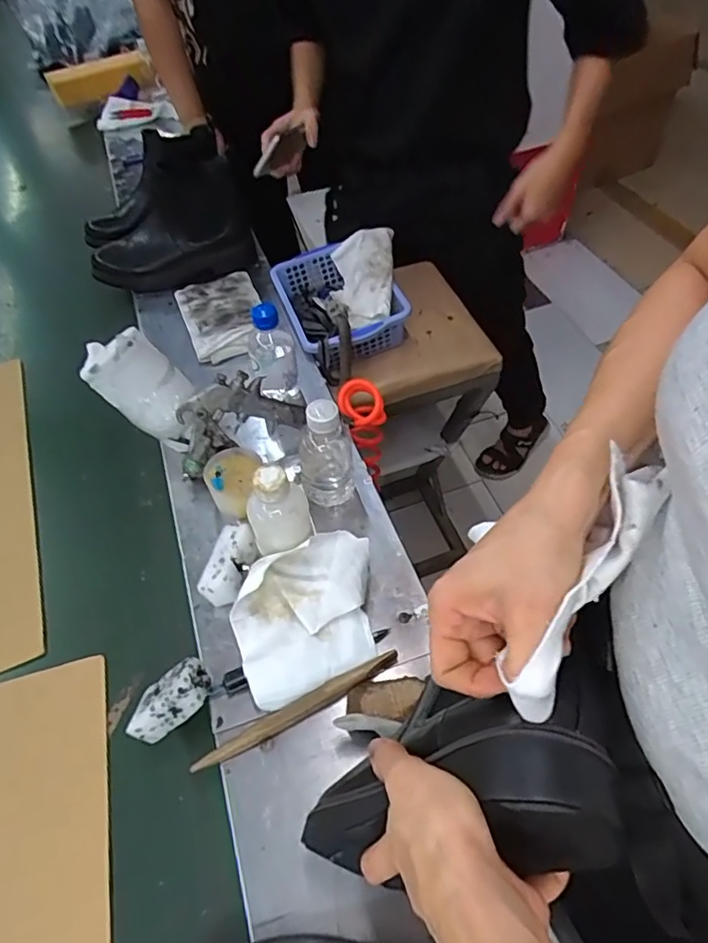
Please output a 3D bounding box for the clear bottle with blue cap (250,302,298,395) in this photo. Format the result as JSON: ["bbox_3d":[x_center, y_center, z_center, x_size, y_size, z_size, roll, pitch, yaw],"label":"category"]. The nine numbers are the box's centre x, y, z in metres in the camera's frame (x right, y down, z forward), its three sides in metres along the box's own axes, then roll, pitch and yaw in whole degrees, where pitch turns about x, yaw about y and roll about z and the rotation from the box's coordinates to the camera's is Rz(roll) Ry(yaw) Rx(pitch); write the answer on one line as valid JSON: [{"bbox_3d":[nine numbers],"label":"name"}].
[{"bbox_3d":[-0.102,-0.148,0.713,0.052,0.142,0.057,-9,52,-1],"label":"clear bottle with blue cap"}]

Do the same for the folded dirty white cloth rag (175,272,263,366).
[{"bbox_3d":[-0.197,-0.236,0.861,0.118,0.033,0.177,-19,53,-9],"label":"folded dirty white cloth rag"}]

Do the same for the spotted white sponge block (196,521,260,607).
[{"bbox_3d":[-0.125,0.093,0.573,0.039,0.028,0.082,9,54,13],"label":"spotted white sponge block"}]

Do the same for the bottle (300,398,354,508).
[{"bbox_3d":[-0.032,-0.017,0.603,0.053,0.143,0.048,-11,52,-2],"label":"bottle"}]

